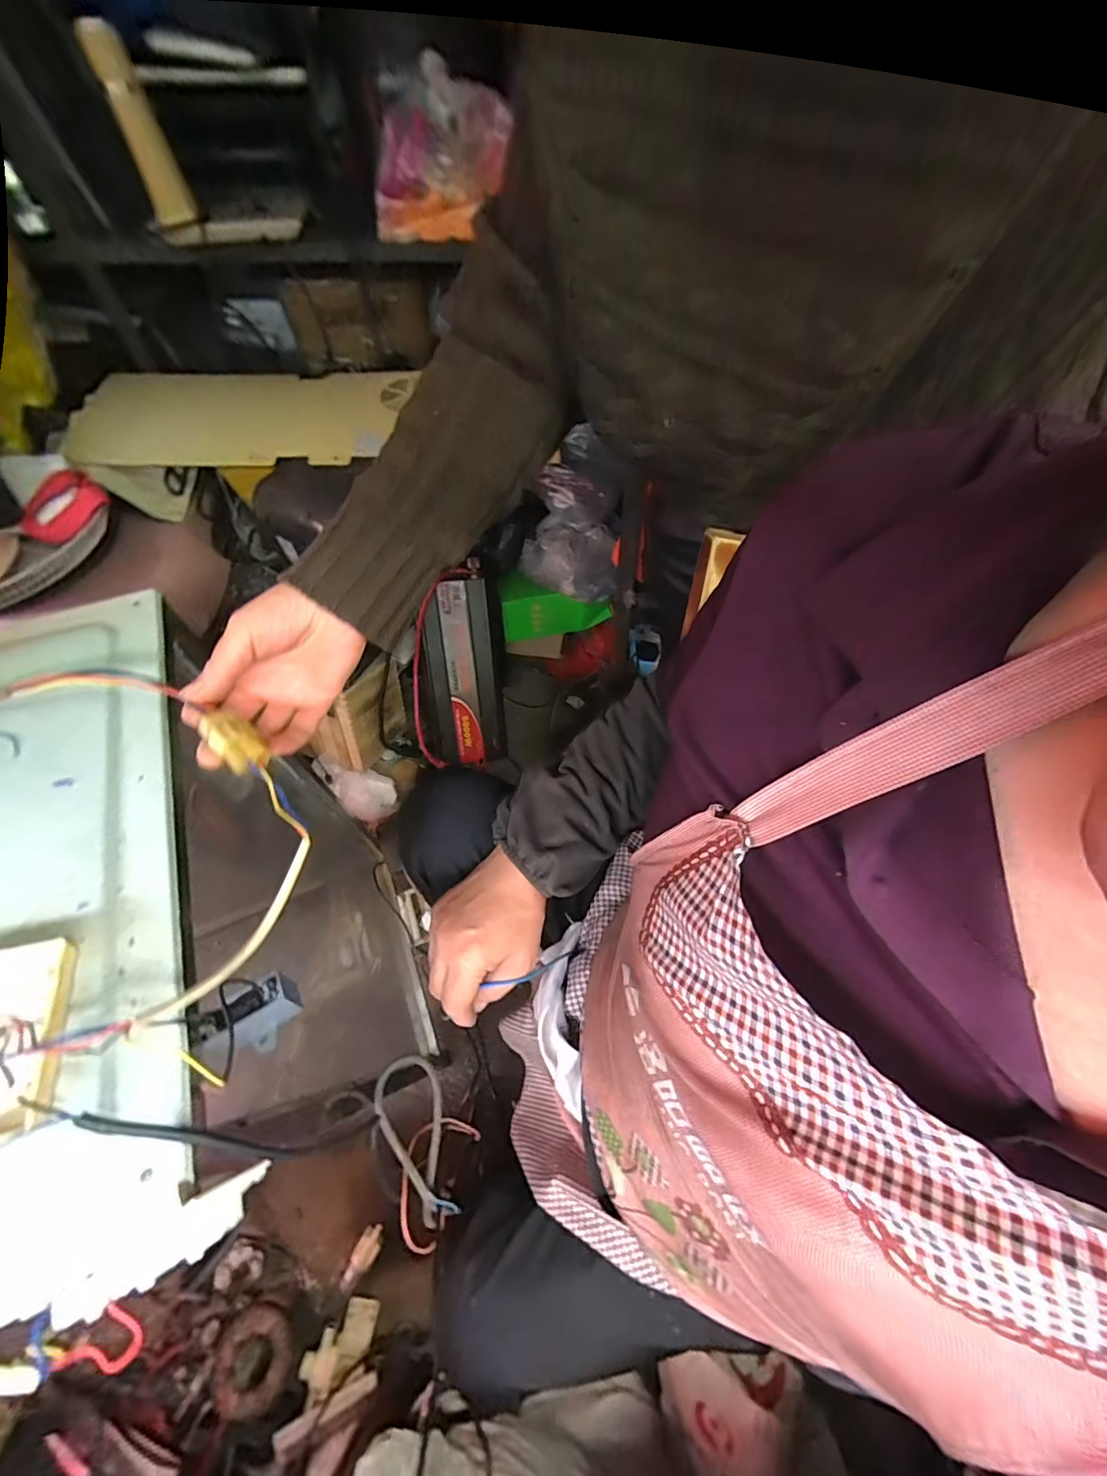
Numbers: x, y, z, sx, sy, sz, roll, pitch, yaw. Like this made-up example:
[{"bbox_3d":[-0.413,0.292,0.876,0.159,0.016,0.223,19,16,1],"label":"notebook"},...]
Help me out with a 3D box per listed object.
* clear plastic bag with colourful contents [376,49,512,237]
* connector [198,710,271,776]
[{"bbox_3d":[-0.218,-1.079,0.888,0.231,0.206,0.128,-30,64,-19],"label":"clear plastic bag with colourful contents"},{"bbox_3d":[-0.201,0.003,0.300,0.039,0.019,0.025,34,63,17],"label":"connector"}]

